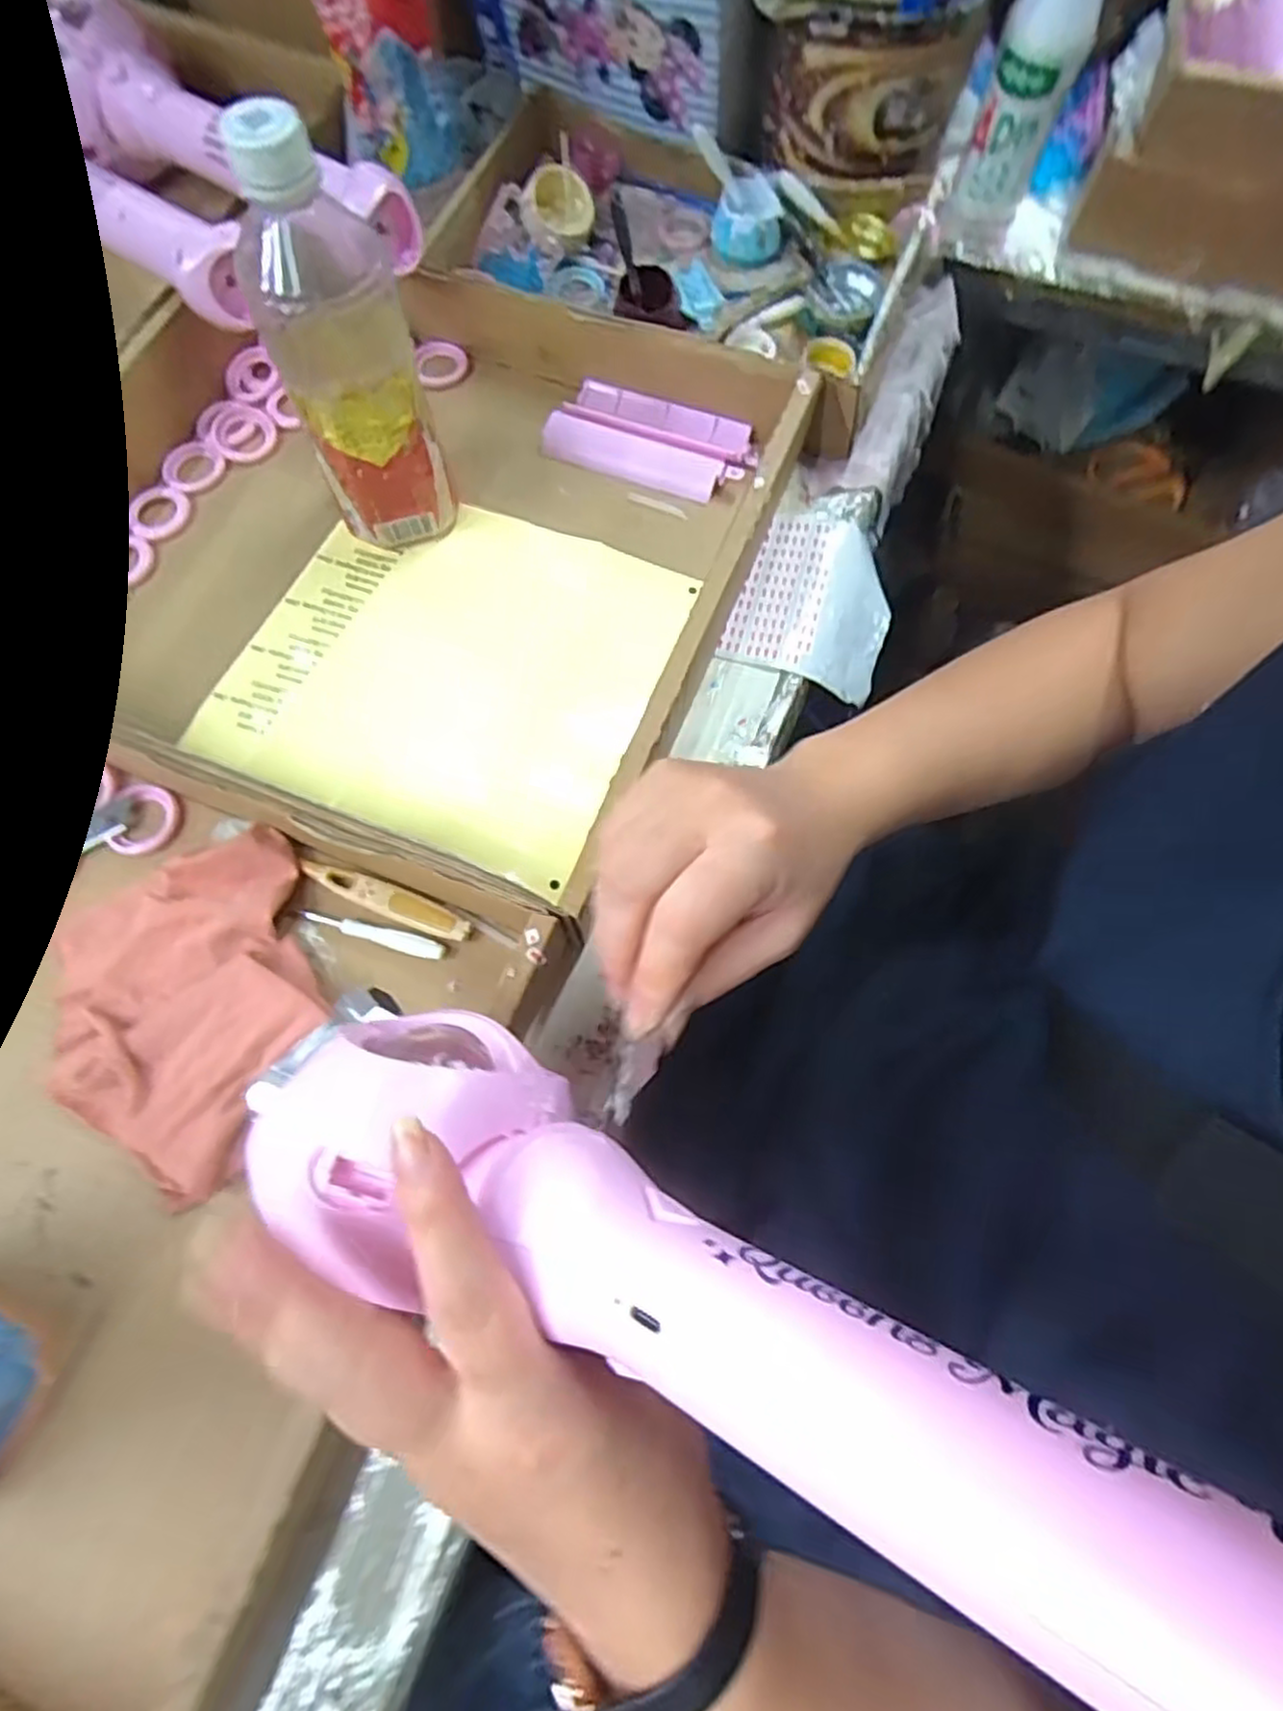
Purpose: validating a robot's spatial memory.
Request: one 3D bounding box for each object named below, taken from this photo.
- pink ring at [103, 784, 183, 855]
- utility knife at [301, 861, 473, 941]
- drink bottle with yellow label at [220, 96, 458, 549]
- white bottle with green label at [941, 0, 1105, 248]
[{"bbox_3d":[-0.254,-0.019,0.385,0.036,0.004,0.039,0,72,0],"label":"pink ring"},{"bbox_3d":[-0.126,0.020,0.365,0.092,0.006,0.014,23,73,8],"label":"utility knife"},{"bbox_3d":[-0.141,-0.235,0.362,0.065,0.182,0.054,-16,72,-5],"label":"drink bottle with yellow label"},{"bbox_3d":[0.243,-0.482,0.473,0.051,0.151,0.042,20,73,7],"label":"white bottle with green label"}]

